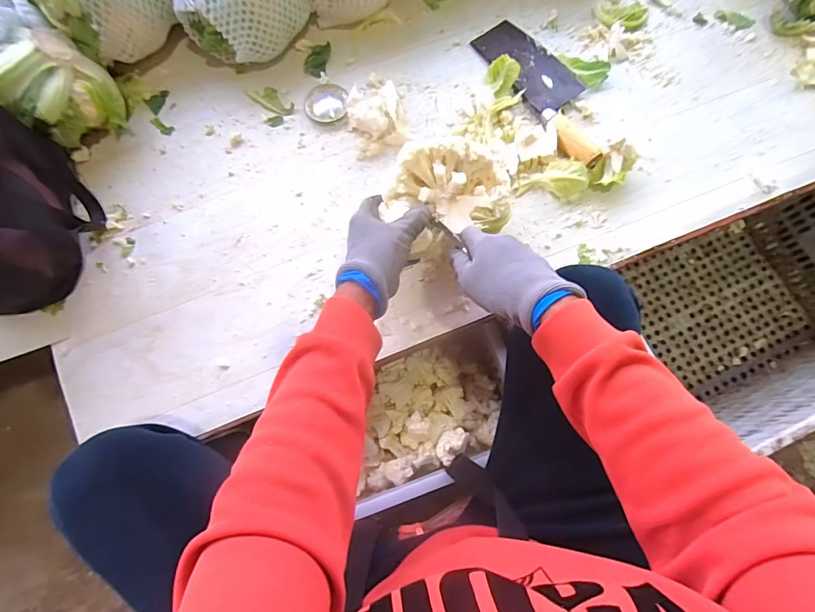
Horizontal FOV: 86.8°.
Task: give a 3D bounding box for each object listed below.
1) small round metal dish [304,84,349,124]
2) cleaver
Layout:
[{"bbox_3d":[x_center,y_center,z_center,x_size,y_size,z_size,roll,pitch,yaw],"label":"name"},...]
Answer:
[{"bbox_3d":[-0.118,-0.294,0.625,0.062,0.008,0.060,2,74,1],"label":"small round metal dish"},{"bbox_3d":[0.204,-0.318,0.619,0.099,0.027,0.272,-31,76,-8],"label":"cleaver"}]

